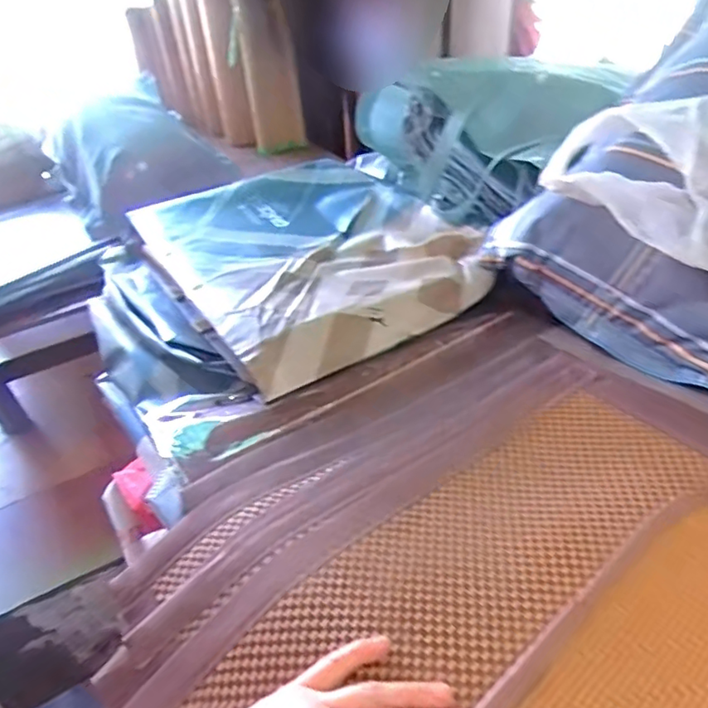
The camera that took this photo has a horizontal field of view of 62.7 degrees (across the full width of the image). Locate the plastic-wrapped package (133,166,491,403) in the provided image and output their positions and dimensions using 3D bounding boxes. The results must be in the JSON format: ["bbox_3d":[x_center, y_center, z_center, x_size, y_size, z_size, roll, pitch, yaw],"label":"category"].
[{"bbox_3d":[-0.073,-0.170,0.873,0.400,0.038,0.569,-24,42,-21],"label":"plastic-wrapped package"}]

